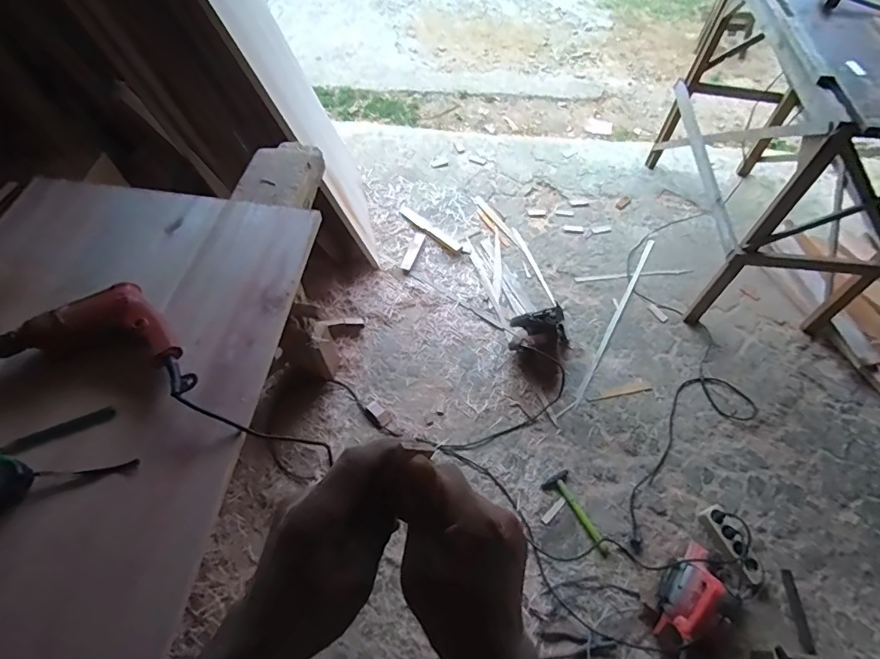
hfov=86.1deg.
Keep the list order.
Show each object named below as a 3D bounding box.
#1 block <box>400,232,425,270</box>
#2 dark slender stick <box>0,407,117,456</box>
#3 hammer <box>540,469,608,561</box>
[{"bbox_3d":[-0.105,-0.317,1.887,0.044,0.010,0.213,15,56,9],"label":"block"},{"bbox_3d":[-0.531,0.143,0.662,0.137,0.006,0.022,-21,69,-17],"label":"dark slender stick"},{"bbox_3d":[0.399,0.526,1.348,0.085,0.024,0.244,-25,59,-18],"label":"hammer"}]

